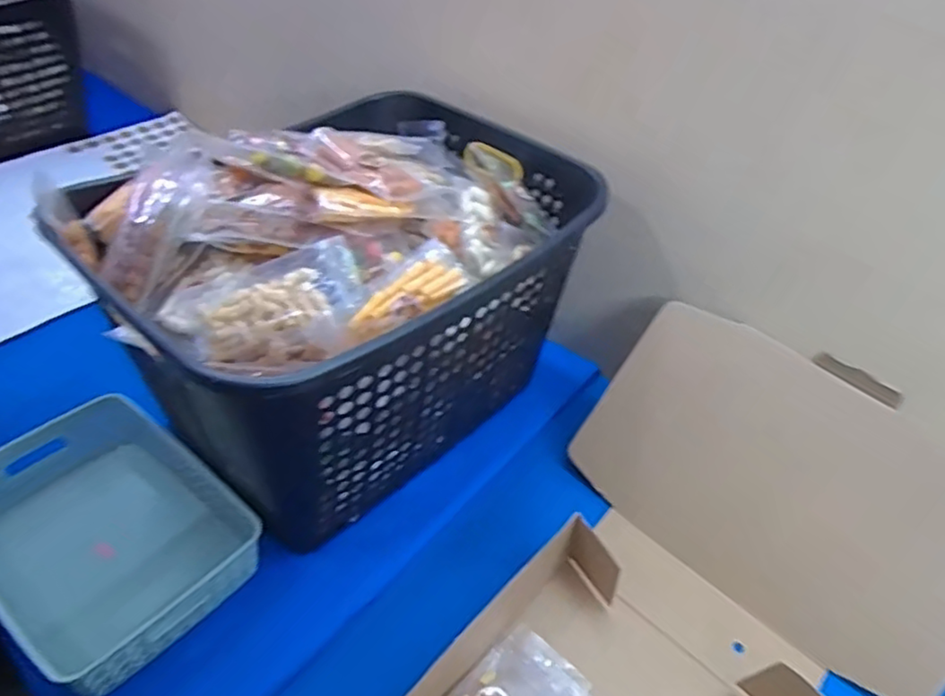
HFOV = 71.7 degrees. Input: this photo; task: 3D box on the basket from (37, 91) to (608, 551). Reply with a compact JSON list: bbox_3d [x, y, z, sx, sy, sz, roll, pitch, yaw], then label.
[{"bbox_3d":[-0.146,-0.086,0.825,0.402,0.331,0.535,34,49,26],"label":"basket"}]

